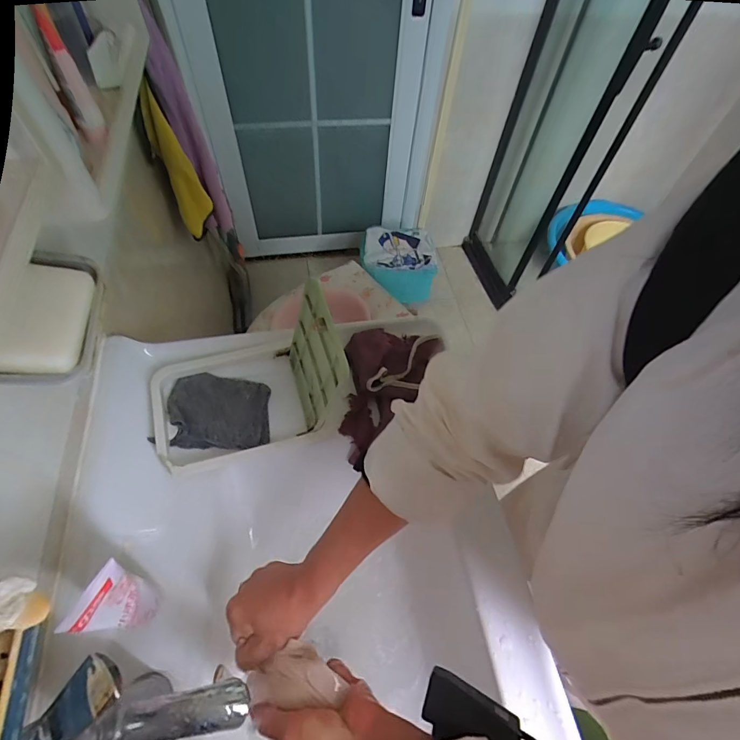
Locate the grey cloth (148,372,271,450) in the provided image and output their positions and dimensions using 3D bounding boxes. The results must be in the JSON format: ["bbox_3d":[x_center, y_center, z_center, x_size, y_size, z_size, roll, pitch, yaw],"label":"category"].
[{"bbox_3d":[-0.200,0.051,0.542,0.129,0.029,0.099,3,57,-3],"label":"grey cloth"}]

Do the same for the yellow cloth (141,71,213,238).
[{"bbox_3d":[-0.387,-0.413,0.825,0.054,0.294,0.061,33,61,16],"label":"yellow cloth"}]

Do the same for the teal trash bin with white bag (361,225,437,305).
[{"bbox_3d":[0.104,-0.389,1.467,0.269,0.147,0.239,11,57,3],"label":"teal trash bin with white bag"}]

